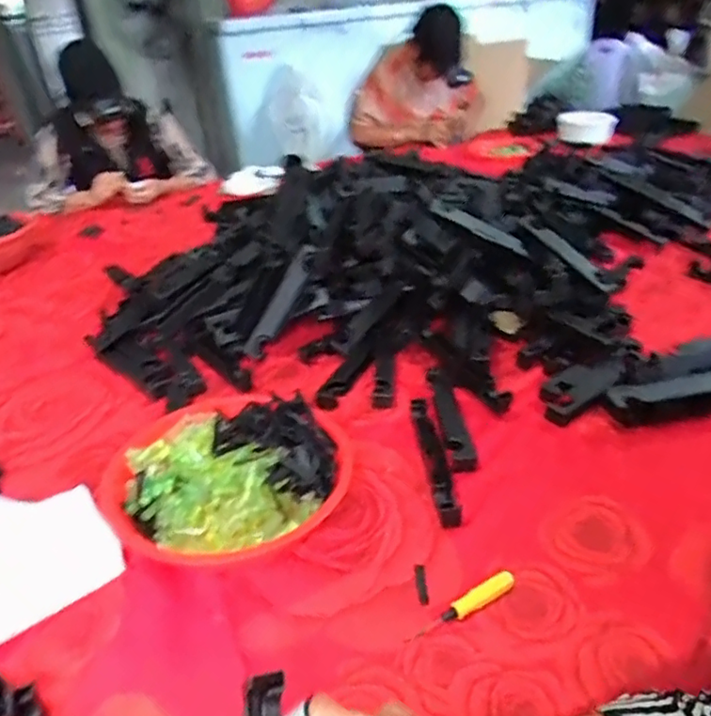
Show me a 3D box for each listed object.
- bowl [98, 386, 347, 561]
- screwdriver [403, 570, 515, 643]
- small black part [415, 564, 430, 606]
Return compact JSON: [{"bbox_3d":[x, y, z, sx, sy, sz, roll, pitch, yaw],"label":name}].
[{"bbox_3d":[-0.141,0.133,0.660,0.246,0.081,0.242,-3,33,2],"label":"bowl"},{"bbox_3d":[0.099,0.230,0.551,0.119,0.012,0.014,-19,36,-22],"label":"screwdriver"},{"bbox_3d":[0.065,0.223,0.584,0.011,0.007,0.047,-4,31,1],"label":"small black part"}]

